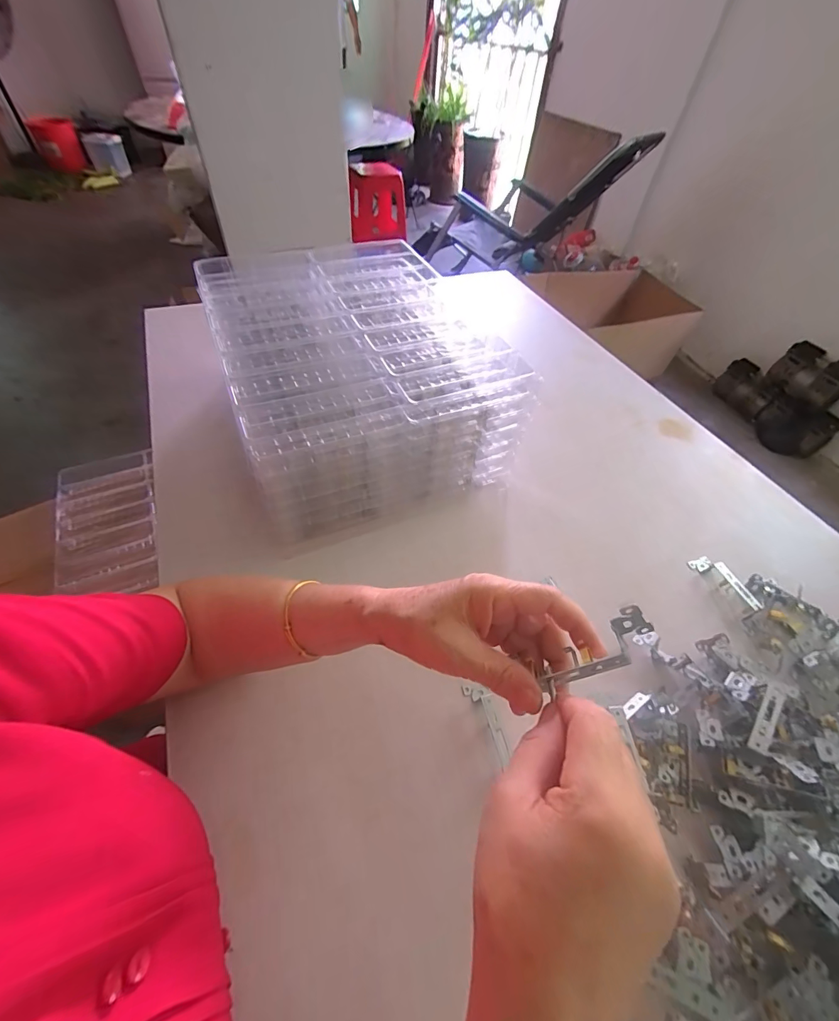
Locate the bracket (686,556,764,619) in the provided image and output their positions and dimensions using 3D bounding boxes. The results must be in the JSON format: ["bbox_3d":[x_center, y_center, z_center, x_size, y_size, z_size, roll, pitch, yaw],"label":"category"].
[{"bbox_3d":[0.394,0.092,0.507,0.025,0.029,0.087,-14,53,-15],"label":"bracket"}]

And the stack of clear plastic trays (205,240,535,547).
[{"bbox_3d":[-0.094,-0.198,0.594,0.324,0.196,0.414,-18,54,-17],"label":"stack of clear plastic trays"}]

